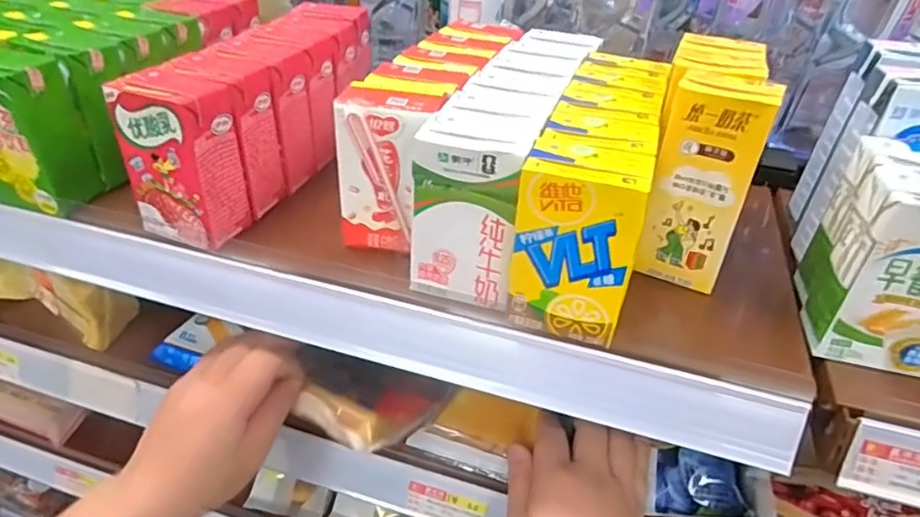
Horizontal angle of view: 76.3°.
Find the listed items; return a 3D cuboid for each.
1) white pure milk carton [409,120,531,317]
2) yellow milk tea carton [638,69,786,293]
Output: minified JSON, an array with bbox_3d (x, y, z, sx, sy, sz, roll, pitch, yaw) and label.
[{"bbox_3d":[0.006,-0.023,0.351,0.064,0.105,0.033,16,39,18],"label":"white pure milk carton"},{"bbox_3d":[0.151,-0.046,0.370,0.053,0.128,0.036,15,39,17],"label":"yellow milk tea carton"}]

